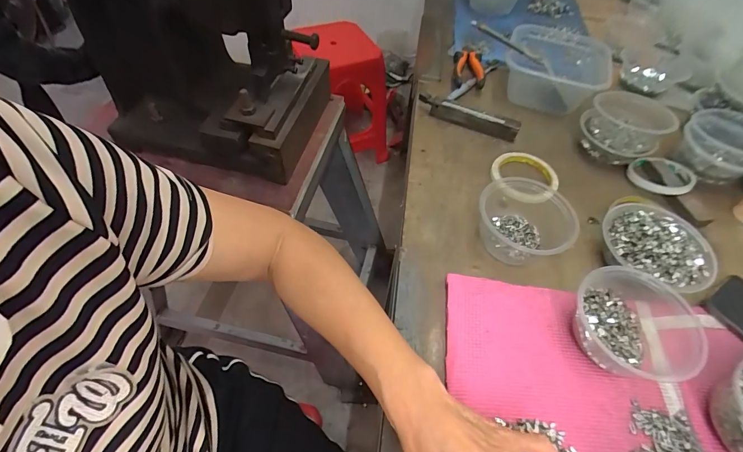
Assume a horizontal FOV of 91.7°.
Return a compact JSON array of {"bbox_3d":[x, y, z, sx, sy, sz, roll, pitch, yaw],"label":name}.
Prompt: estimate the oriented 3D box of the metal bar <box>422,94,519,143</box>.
[{"bbox_3d":[0.161,-0.180,0.605,0.166,0.041,0.015,20,55,13],"label":"metal bar"}]

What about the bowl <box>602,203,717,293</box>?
[{"bbox_3d":[0.344,0.029,0.442,0.122,0.053,0.112,35,59,20],"label":"bowl"}]

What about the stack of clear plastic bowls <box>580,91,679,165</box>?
[{"bbox_3d":[0.389,-0.151,0.566,0.096,0.074,0.091,6,53,3],"label":"stack of clear plastic bowls"}]

